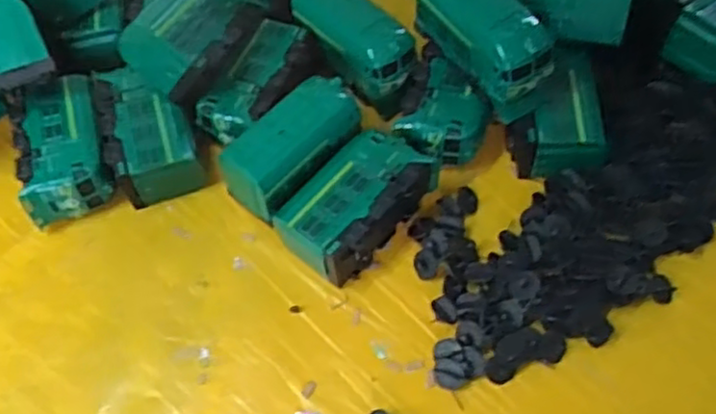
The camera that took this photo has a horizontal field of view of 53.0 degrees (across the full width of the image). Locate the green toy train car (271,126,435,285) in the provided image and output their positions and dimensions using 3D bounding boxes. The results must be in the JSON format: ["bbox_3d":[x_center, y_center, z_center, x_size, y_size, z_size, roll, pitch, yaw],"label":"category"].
[{"bbox_3d":[0.001,-0.003,0.435,0.055,0.040,0.096,38,68,23],"label":"green toy train car"}]

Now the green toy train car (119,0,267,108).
[{"bbox_3d":[-0.103,-0.119,0.465,0.058,0.045,0.097,27,63,17],"label":"green toy train car"}]

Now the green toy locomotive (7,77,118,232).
[{"bbox_3d":[-0.193,-0.038,0.473,0.056,0.041,0.095,-18,59,-7],"label":"green toy locomotive"}]

